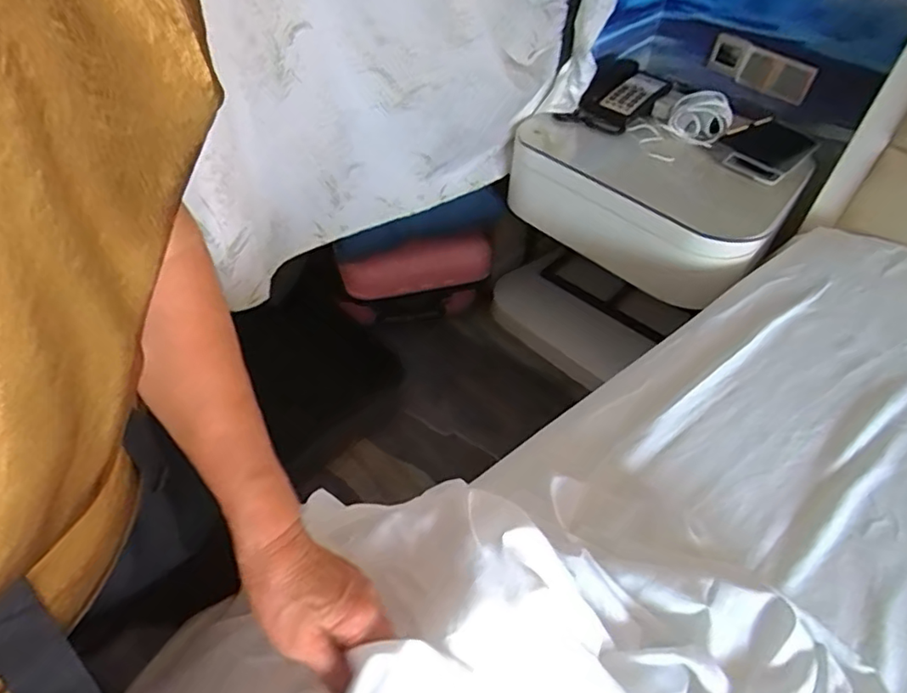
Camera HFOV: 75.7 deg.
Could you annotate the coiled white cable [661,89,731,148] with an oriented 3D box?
[{"bbox_3d":[0.572,-0.538,1.354,0.137,0.072,0.146,23,49,16],"label":"coiled white cable"}]

